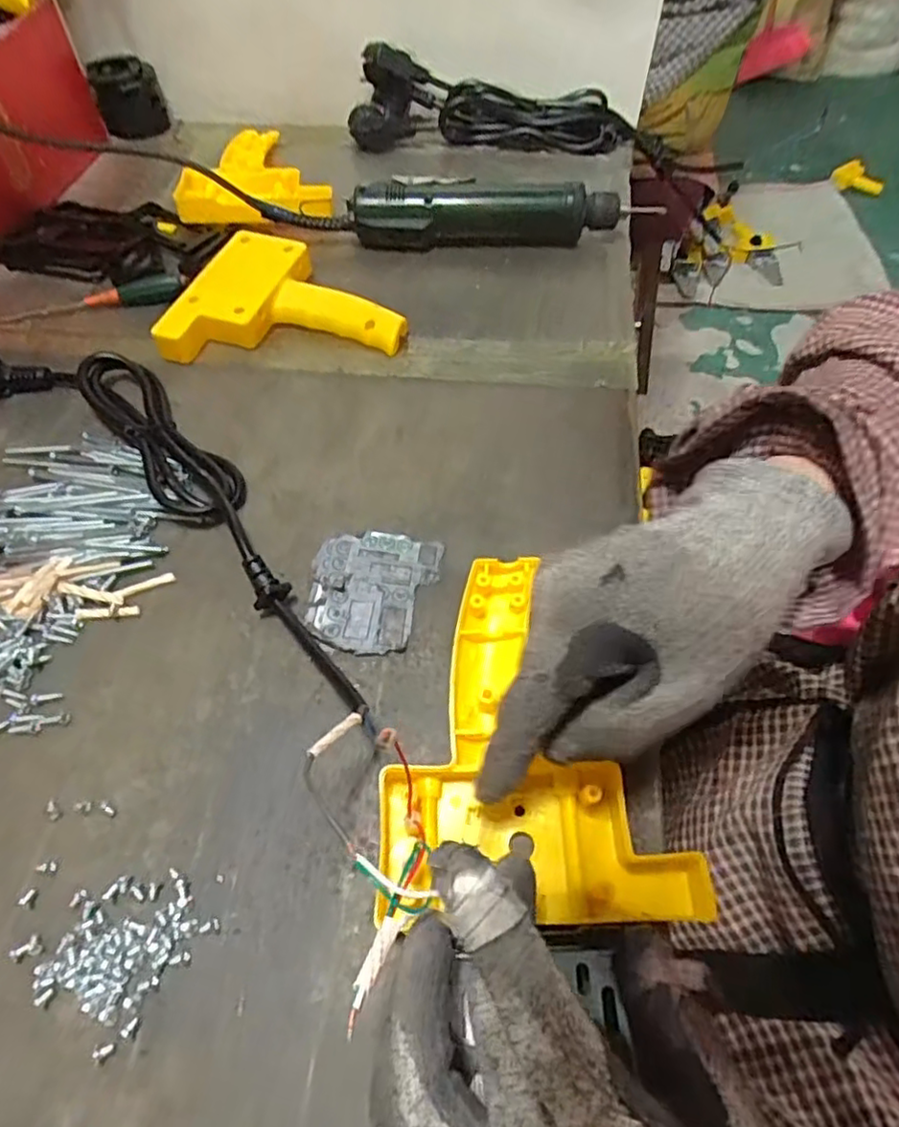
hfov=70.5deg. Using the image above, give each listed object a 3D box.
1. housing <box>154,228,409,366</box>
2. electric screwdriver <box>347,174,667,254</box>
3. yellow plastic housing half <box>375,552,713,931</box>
[{"bbox_3d":[-0.122,-0.198,0.467,0.165,0.028,0.113,-6,56,-4],"label":"housing"},{"bbox_3d":[0.040,-0.284,0.521,0.238,0.044,0.049,3,56,2],"label":"electric screwdriver"},{"bbox_3d":[0.035,0.071,0.282,0.127,0.035,0.150,0,56,0],"label":"yellow plastic housing half"}]

